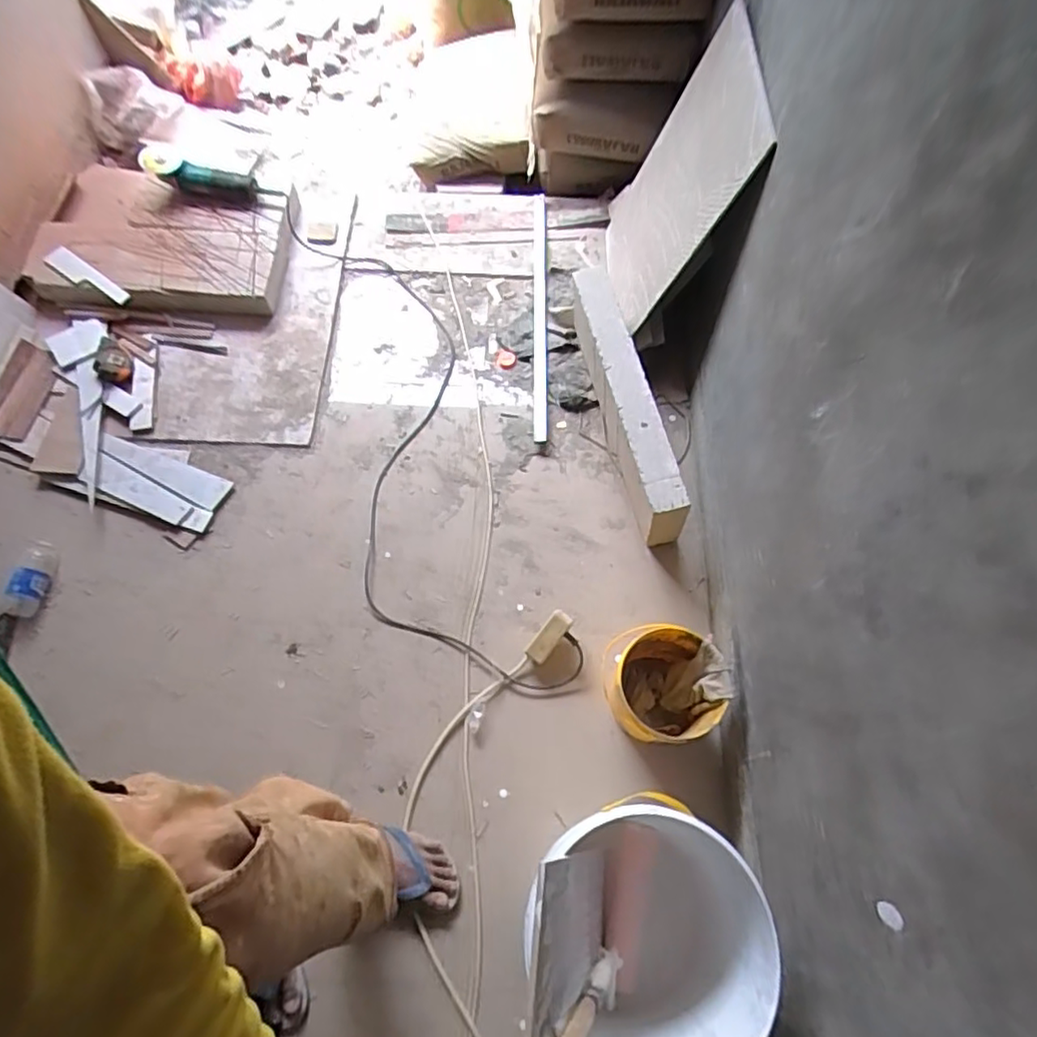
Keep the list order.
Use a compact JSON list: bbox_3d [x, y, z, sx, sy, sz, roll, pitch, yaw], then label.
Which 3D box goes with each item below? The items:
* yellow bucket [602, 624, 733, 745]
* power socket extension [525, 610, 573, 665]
[{"bbox_3d":[0.259,0.305,1.150,0.189,0.170,0.184,0,66,1],"label":"yellow bucket"},{"bbox_3d":[0.061,0.229,1.229,0.043,0.030,0.111,35,96,15],"label":"power socket extension"}]

